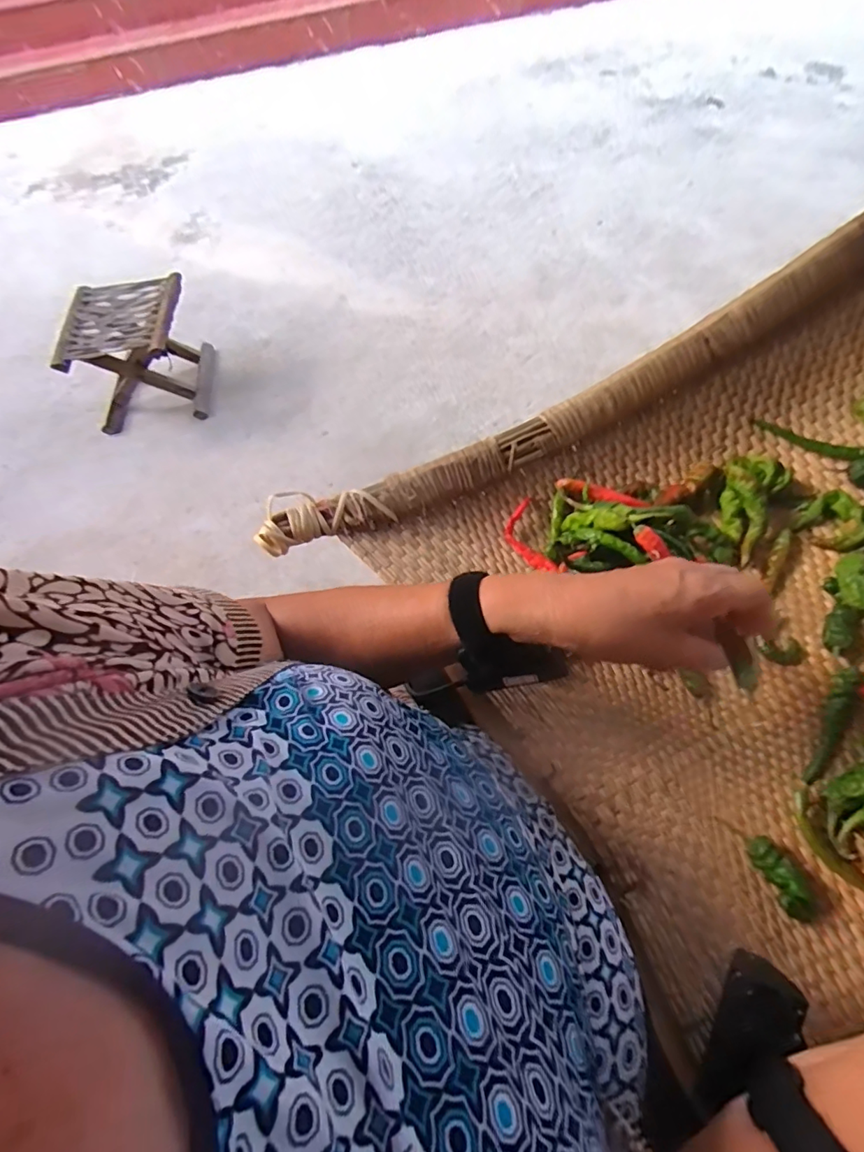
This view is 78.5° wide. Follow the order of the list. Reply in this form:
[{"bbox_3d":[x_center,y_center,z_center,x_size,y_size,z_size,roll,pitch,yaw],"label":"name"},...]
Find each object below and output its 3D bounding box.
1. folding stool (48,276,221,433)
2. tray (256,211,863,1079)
[{"bbox_3d":[-0.651,-0.489,1.197,0.236,0.229,0.218,-9,59,-2],"label":"folding stool"},{"bbox_3d":[0.290,0.039,0.350,0.640,0.179,0.656,-27,61,-12],"label":"tray"}]

